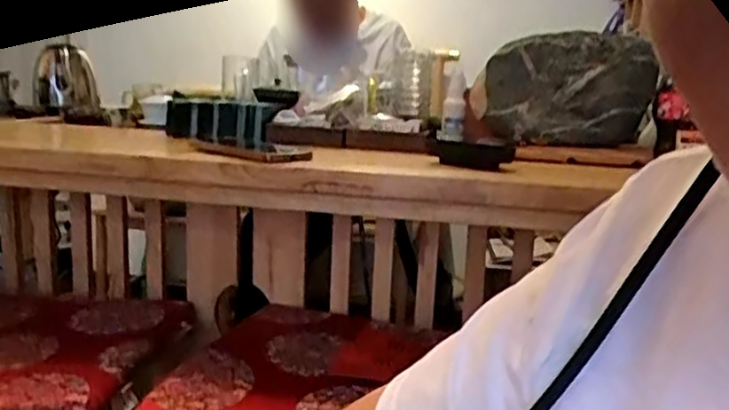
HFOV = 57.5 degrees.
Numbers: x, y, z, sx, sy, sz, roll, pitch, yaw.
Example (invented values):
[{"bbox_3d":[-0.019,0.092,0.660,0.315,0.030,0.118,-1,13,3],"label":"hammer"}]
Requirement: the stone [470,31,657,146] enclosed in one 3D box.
[{"bbox_3d":[0.292,-0.174,0.989,0.248,0.155,0.084,4,10,10],"label":"stone"}]

